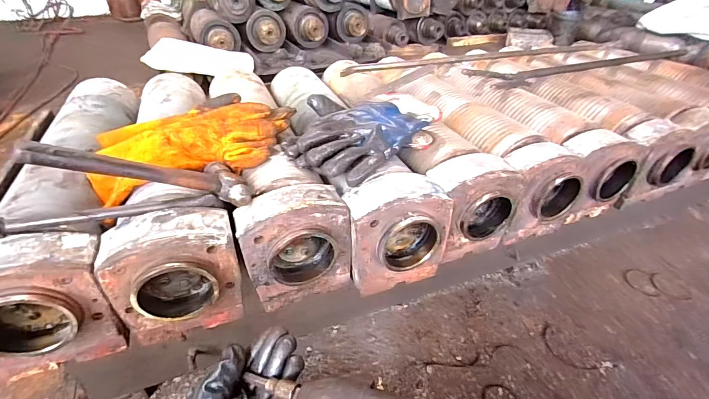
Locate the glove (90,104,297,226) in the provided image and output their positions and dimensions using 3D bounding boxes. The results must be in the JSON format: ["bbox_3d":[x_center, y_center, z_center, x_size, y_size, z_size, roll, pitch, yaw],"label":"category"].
[{"bbox_3d":[-0.263,-0.094,0.619,0.339,0.094,0.184,-17,39,-24],"label":"glove"}]

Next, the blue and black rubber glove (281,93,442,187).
[{"bbox_3d":[0.009,-0.123,0.656,0.184,0.076,0.265,30,45,35],"label":"blue and black rubber glove"}]

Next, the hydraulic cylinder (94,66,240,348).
[{"bbox_3d":[-0.346,-0.045,0.740,0.164,0.186,0.679,-11,37,-17],"label":"hydraulic cylinder"}]

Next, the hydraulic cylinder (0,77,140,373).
[{"bbox_3d":[-0.497,-0.021,0.680,0.154,0.184,0.667,-12,37,-17],"label":"hydraulic cylinder"}]

